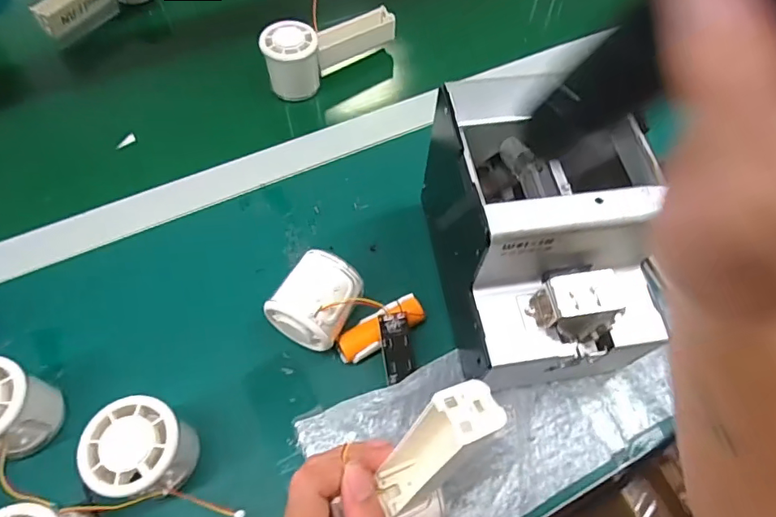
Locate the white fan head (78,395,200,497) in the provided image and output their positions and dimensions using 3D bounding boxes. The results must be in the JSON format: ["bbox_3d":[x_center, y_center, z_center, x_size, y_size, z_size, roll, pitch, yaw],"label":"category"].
[{"bbox_3d":[-0.159,0.126,0.327,0.058,0.057,0.054,0,60,-1],"label":"white fan head"}]

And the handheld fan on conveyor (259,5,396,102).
[{"bbox_3d":[-0.063,-0.233,0.538,0.154,0.063,0.045,-37,67,-19],"label":"handheld fan on conveyor"}]

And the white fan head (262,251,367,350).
[{"bbox_3d":[-0.054,0.038,0.386,0.053,0.050,0.066,28,64,14],"label":"white fan head"}]

